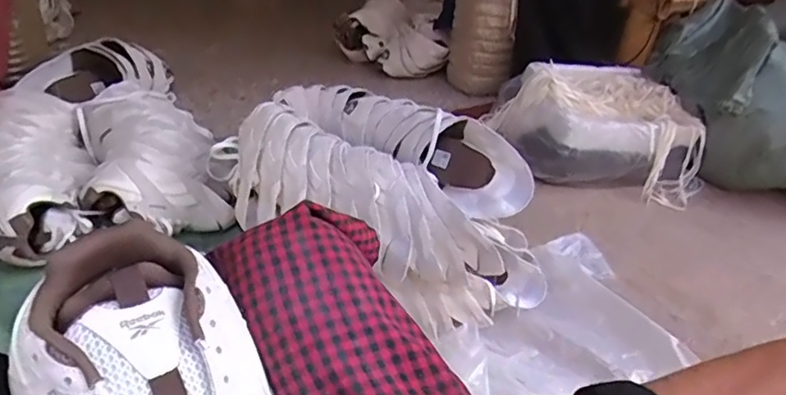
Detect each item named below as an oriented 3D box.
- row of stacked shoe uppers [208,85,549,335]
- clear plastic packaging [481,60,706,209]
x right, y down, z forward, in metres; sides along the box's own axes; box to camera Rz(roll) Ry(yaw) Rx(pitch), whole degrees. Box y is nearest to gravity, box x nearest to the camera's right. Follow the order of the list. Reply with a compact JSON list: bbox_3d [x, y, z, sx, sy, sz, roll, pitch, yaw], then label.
[{"bbox_3d":[-0.024,0.015,0.918,0.508,0.245,0.298,21,35,22],"label":"row of stacked shoe uppers"},{"bbox_3d":[0.456,-0.156,1.321,0.469,0.218,0.277,1,33,-8],"label":"clear plastic packaging"}]

